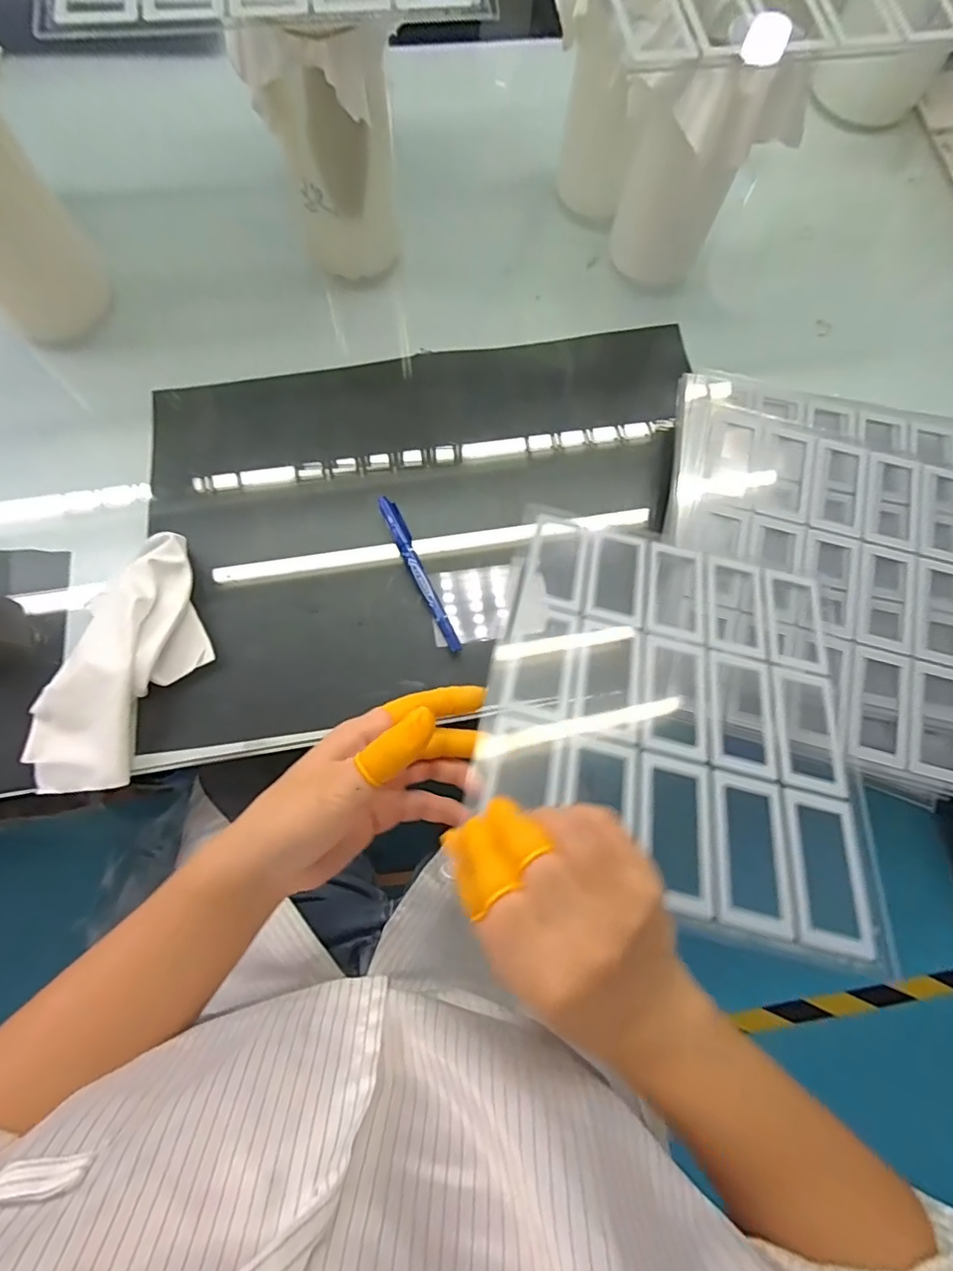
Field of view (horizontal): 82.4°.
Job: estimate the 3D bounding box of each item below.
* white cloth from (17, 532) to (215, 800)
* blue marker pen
[{"bbox_3d":[-0.250,0.020,0.393,0.081,0.027,0.190,22,75,4],"label":"white cloth"},{"bbox_3d":[-0.046,-0.050,0.427,0.015,0.015,0.139,-23,76,-8],"label":"blue marker pen"}]

